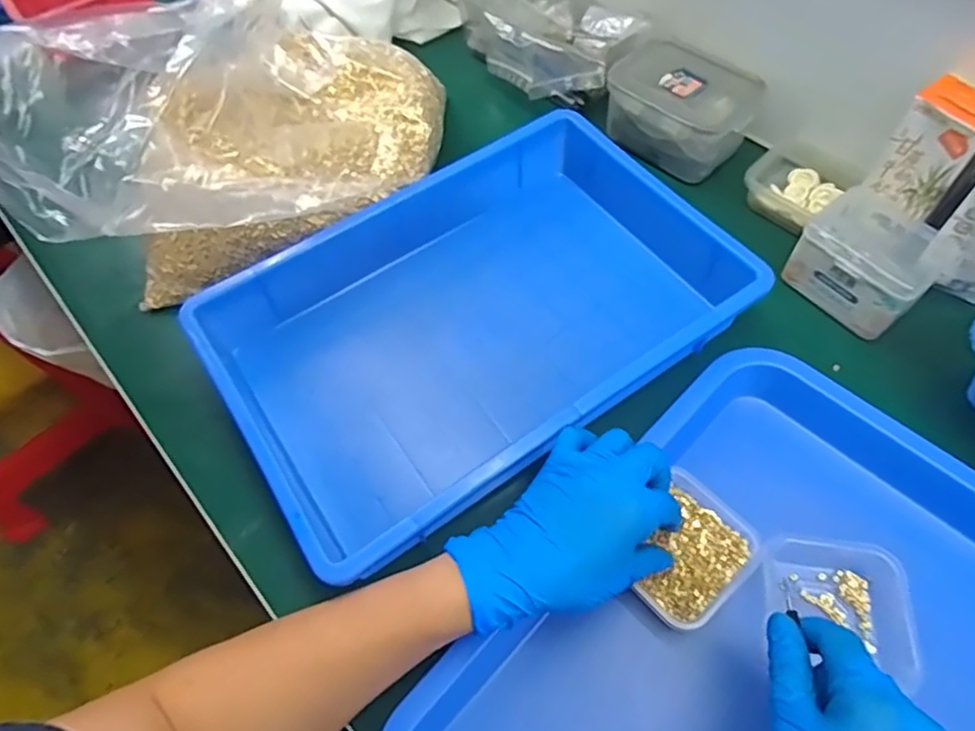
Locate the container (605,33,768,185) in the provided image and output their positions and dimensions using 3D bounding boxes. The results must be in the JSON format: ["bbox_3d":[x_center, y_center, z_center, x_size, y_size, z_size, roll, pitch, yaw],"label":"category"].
[{"bbox_3d":[0.173,-0.237,0.579,0.130,0.064,0.097,40,69,23],"label":"container"}]

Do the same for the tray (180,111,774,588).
[{"bbox_3d":[-0.010,-0.036,0.484,0.373,0.081,0.235,-30,62,-13],"label":"tray"}]

